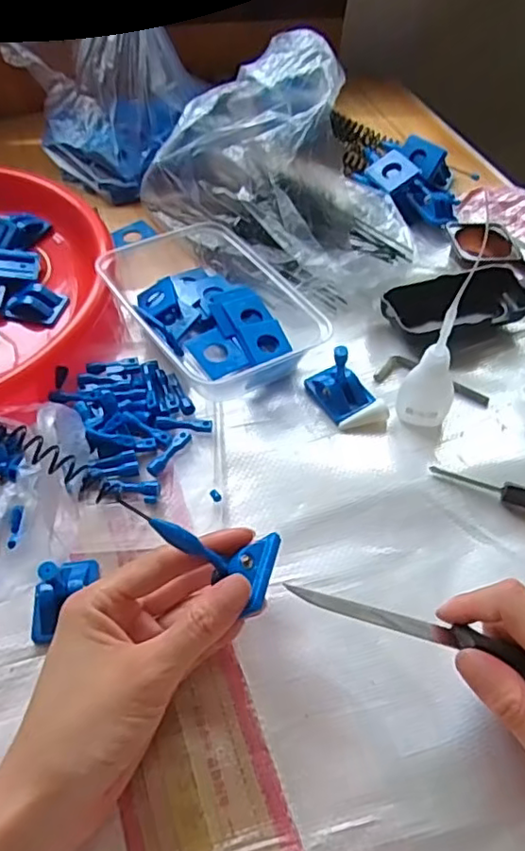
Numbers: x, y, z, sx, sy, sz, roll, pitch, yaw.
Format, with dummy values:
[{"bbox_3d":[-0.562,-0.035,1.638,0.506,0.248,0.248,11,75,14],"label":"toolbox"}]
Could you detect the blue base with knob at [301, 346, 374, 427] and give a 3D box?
[{"bbox_3d":[0.054,-0.033,0.412,0.031,0.045,0.042,-24,57,-17],"label":"blue base with knob"}]

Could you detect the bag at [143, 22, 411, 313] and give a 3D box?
[{"bbox_3d":[0.021,-0.212,0.491,0.230,0.126,0.127,34,60,22],"label":"bag"}]

